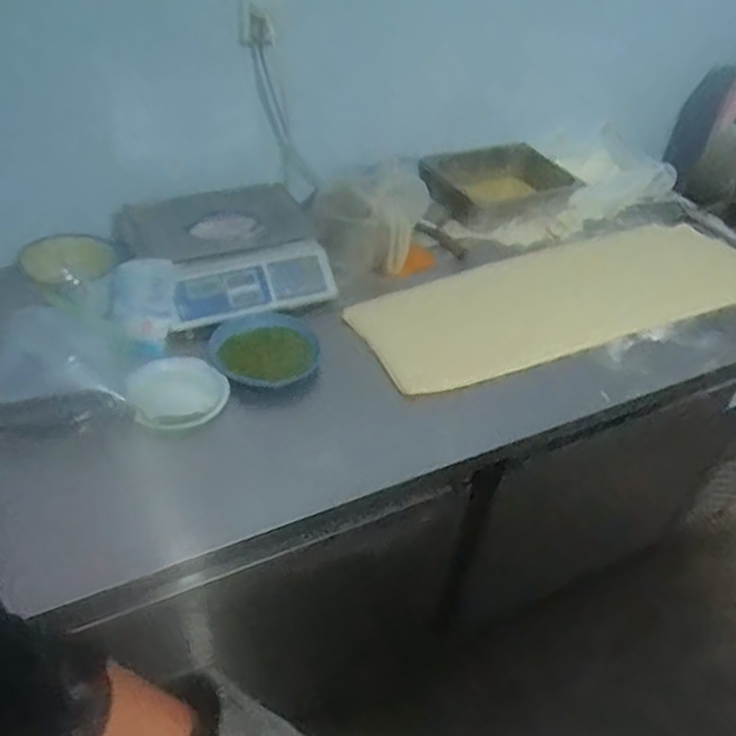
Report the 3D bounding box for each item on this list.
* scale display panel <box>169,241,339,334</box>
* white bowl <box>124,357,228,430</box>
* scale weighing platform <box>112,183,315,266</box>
[{"bbox_3d":[-0.213,-0.162,1.358,0.311,0.033,0.129,-16,79,-22],"label":"scale display panel"},{"bbox_3d":[-0.318,0.039,1.203,0.159,0.054,0.126,-15,45,-23],"label":"white bowl"},{"bbox_3d":[-0.307,-0.284,1.445,0.358,0.072,0.213,-20,47,-27],"label":"scale weighing platform"}]

